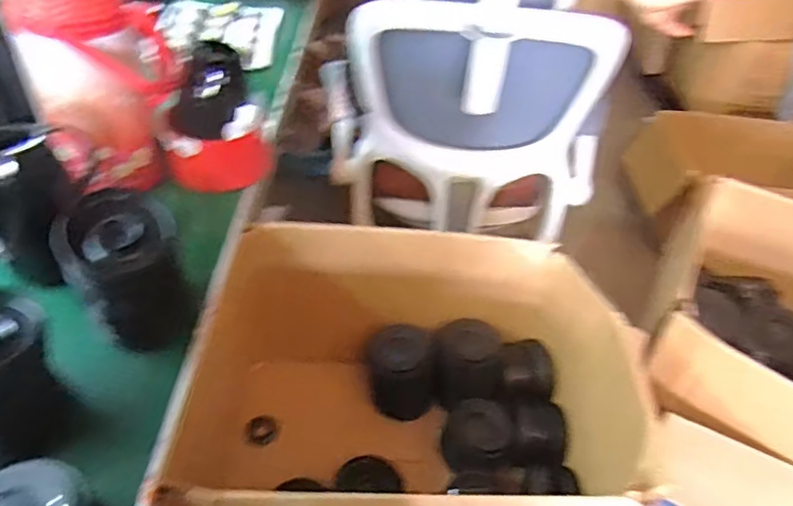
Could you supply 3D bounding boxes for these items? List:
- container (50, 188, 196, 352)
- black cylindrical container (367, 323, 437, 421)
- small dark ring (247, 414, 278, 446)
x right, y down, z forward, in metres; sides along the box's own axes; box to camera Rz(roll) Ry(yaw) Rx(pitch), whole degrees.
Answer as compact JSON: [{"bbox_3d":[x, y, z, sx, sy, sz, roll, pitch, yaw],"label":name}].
[{"bbox_3d":[-0.339,0.027,0.740,0.111,0.182,0.102,4,42,-3],"label":"container"},{"bbox_3d":[0.011,0.230,1.141,0.124,0.135,0.133,4,42,-3],"label":"black cylindrical container"},{"bbox_3d":[-0.257,0.339,1.112,0.057,0.007,0.054,5,75,-18],"label":"small dark ring"}]

